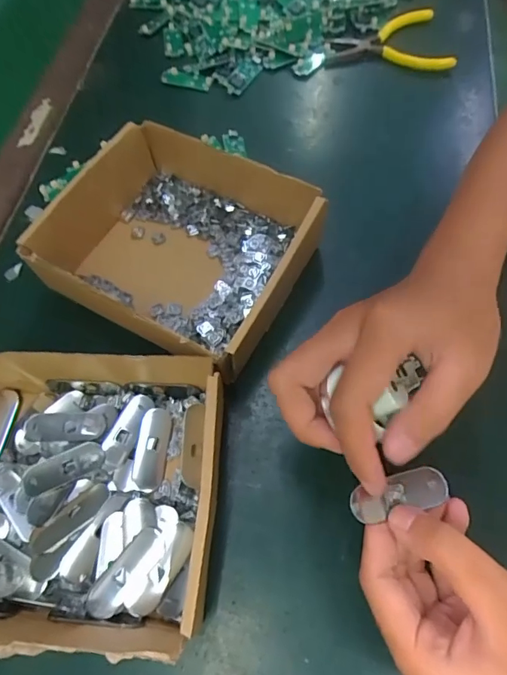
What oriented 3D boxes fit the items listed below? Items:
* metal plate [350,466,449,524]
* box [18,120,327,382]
[{"bbox_3d":[0.071,0.076,0.222,0.049,0.004,0.018,-13,63,-11],"label":"metal plate"},{"bbox_3d":[-0.052,-0.071,0.330,0.168,0.054,0.149,28,67,15],"label":"box"}]

